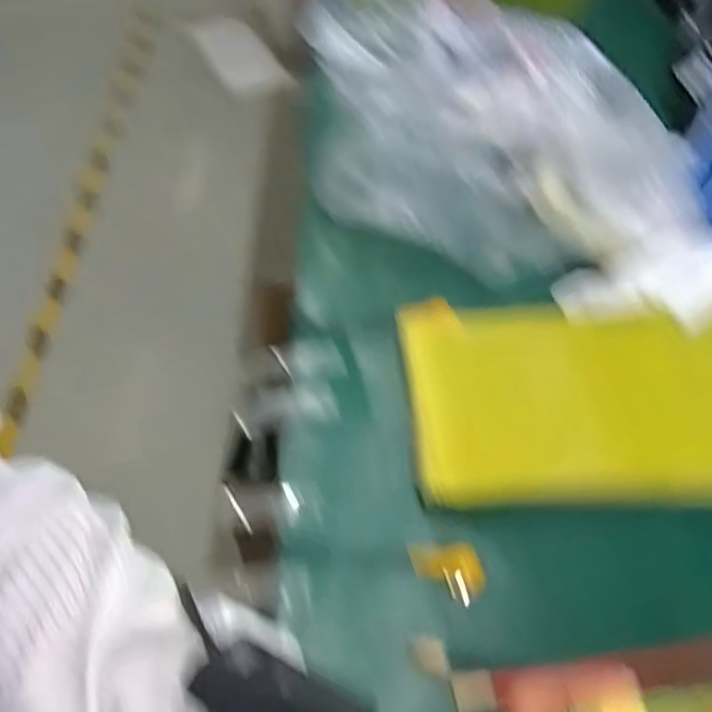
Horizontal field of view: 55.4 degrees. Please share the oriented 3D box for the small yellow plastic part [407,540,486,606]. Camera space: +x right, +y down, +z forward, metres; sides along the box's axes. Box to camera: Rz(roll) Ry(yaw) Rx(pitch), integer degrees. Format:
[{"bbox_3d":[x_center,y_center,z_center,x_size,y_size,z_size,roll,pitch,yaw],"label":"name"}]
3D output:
[{"bbox_3d":[0.054,0.123,0.398,0.045,0.020,0.026,23,54,14],"label":"small yellow plastic part"}]

